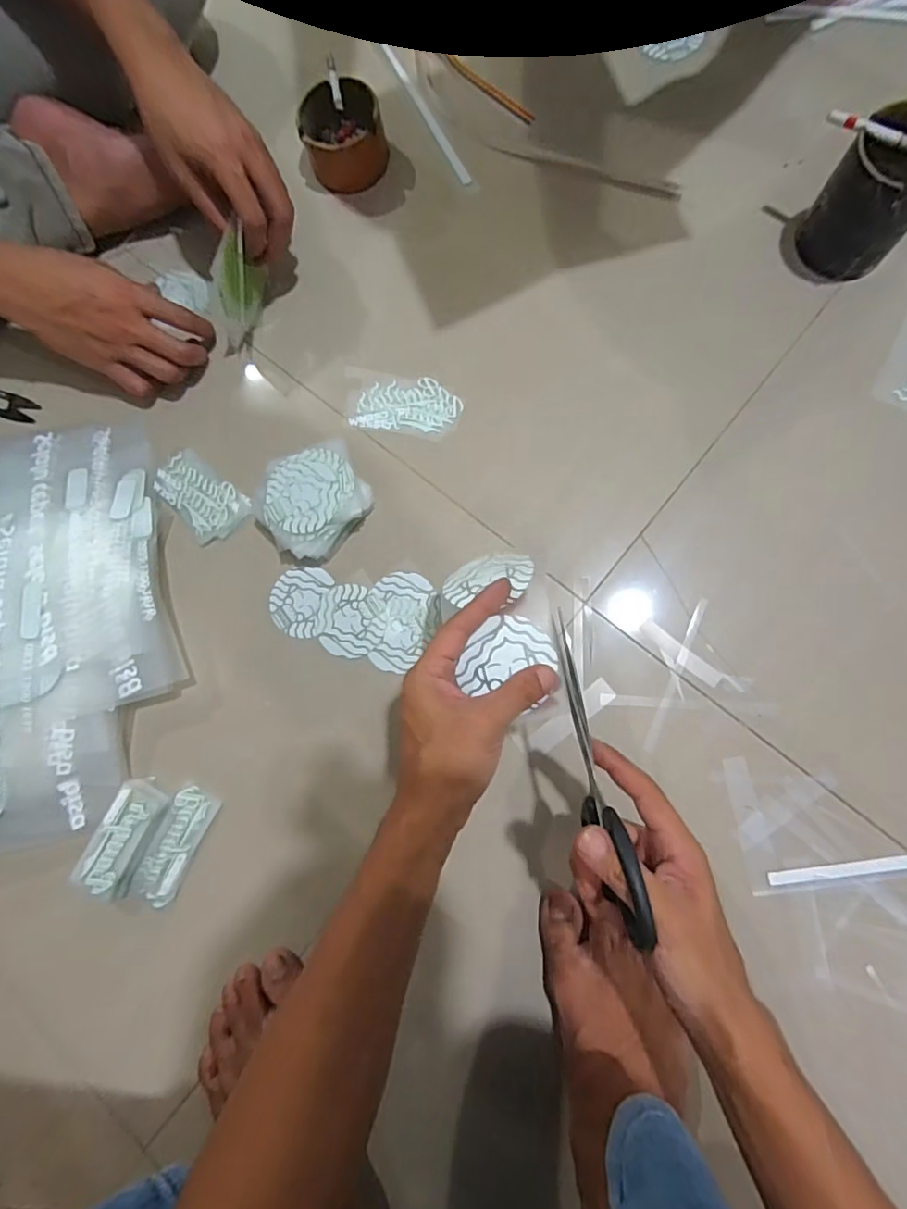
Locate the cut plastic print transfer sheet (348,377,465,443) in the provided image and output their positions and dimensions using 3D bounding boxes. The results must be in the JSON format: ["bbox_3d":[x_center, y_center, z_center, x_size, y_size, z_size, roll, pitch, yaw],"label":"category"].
[{"bbox_3d":[-0.049,-0.195,0.536,0.112,0.004,0.057,10,83,7],"label":"cut plastic print transfer sheet"}]

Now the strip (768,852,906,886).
[{"bbox_3d":[0.365,0.204,0.434,0.214,0.004,0.014,-10,81,4],"label":"strip"}]

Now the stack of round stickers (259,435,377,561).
[{"bbox_3d":[-0.128,-0.096,0.509,0.099,0.039,0.091,-39,80,-1],"label":"stack of round stickers"}]

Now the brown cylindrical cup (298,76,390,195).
[{"bbox_3d":[-0.112,-0.480,0.557,0.083,0.045,0.101,-22,80,2],"label":"brown cylindrical cup"}]

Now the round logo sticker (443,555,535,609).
[{"bbox_3d":[0.026,-0.020,0.404,0.066,0.005,0.052,-4,40,23],"label":"round logo sticker"}]

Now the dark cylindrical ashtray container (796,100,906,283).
[{"bbox_3d":[0.362,-0.349,0.467,0.077,0.095,0.086,38,87,10],"label":"dark cylindrical ashtray container"}]

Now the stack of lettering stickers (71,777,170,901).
[{"bbox_3d":[-0.294,0.208,0.483,0.041,0.021,0.098,24,85,8],"label":"stack of lettering stickers"}]

